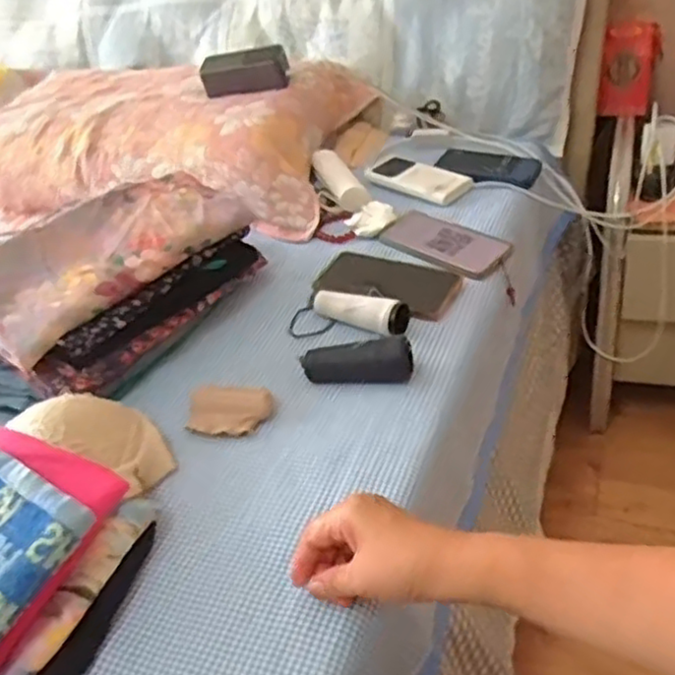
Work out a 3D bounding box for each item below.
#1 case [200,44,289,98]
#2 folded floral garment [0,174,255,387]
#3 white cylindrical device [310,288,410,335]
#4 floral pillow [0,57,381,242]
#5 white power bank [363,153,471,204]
[{"bbox_3d":[-0.142,-0.399,1.049,0.134,0.048,0.060,-6,36,6],"label":"case"},{"bbox_3d":[-0.250,-0.091,0.747,0.148,0.061,0.300,19,45,34],"label":"folded floral garment"},{"bbox_3d":[0.021,-0.030,0.757,0.111,0.031,0.032,13,38,25],"label":"white cylindrical device"},{"bbox_3d":[-0.275,-0.322,1.113,0.641,0.130,0.450,14,39,27],"label":"floral pillow"},{"bbox_3d":[0.111,-0.226,0.987,0.077,0.019,0.163,-34,42,-29],"label":"white power bank"}]

